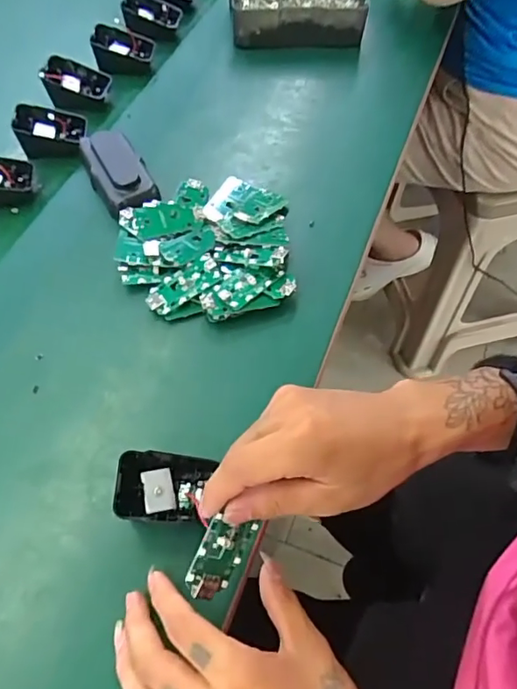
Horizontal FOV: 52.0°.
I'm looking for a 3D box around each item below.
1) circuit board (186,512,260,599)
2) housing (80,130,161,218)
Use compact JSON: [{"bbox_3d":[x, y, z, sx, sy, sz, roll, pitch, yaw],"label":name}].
[{"bbox_3d":[-0.021,0.123,0.305,0.006,0.032,0.046,22,83,56],"label":"circuit board"},{"bbox_3d":[-0.134,-0.168,0.504,0.053,0.023,0.102,-21,60,-11],"label":"housing"}]

